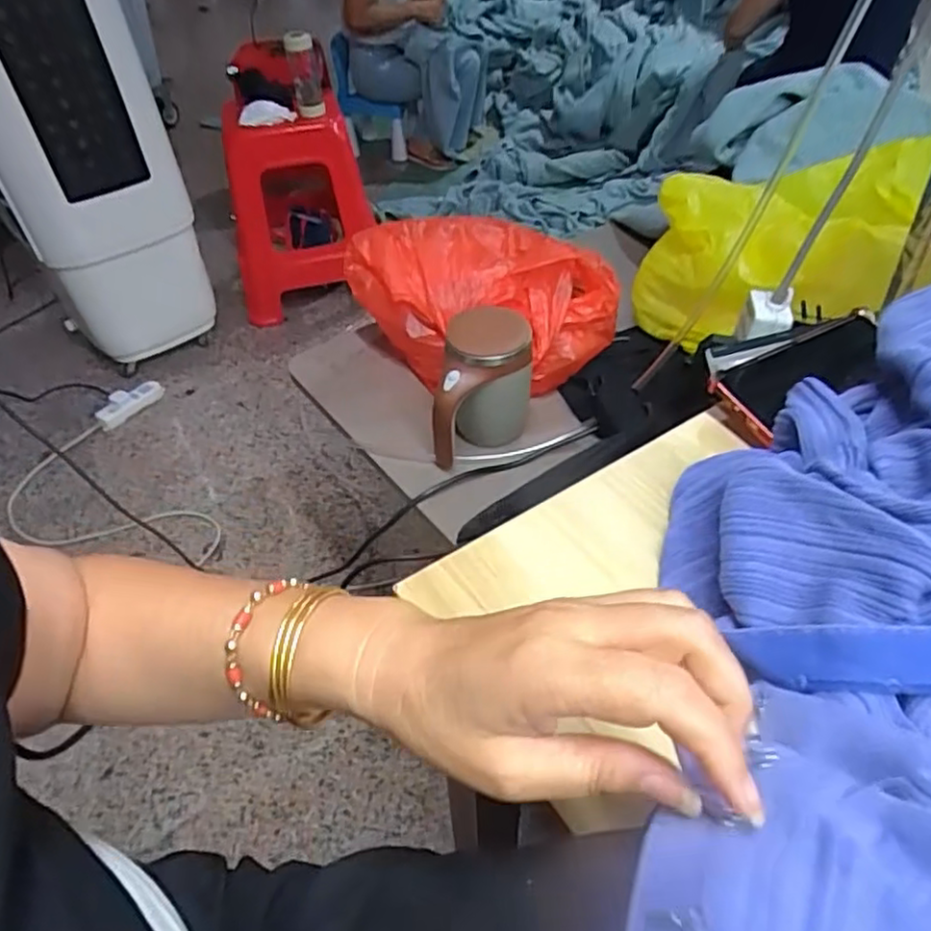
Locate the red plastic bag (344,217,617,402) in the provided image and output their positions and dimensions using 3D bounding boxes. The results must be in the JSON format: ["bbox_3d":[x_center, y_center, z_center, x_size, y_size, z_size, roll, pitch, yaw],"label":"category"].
[{"bbox_3d":[0.028,-0.201,0.830,0.327,0.134,0.195,-10,46,-7],"label":"red plastic bag"}]

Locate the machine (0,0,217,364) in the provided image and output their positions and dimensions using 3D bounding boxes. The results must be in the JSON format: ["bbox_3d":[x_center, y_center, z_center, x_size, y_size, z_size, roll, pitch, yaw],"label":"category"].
[{"bbox_3d":[-0.869,-0.677,1.491,0.284,0.943,0.349,22,51,23],"label":"machine"}]

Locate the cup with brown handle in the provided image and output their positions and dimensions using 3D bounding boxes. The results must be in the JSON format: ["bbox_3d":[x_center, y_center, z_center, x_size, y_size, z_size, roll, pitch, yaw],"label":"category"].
[{"bbox_3d":[0.021,-0.077,0.723,0.095,0.142,0.109,7,46,10],"label":"cup with brown handle"}]

